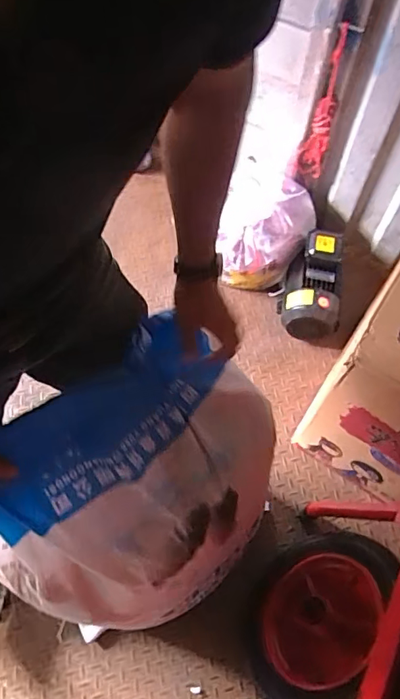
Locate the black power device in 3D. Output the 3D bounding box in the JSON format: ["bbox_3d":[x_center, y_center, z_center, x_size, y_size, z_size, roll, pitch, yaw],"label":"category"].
[{"bbox_3d":[0.344,-0.189,1.475,0.174,0.236,0.262,16,61,8],"label":"black power device"}]

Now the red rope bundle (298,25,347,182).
[{"bbox_3d":[0.334,-0.639,1.340,0.069,0.407,0.062,3,60,0],"label":"red rope bundle"}]

